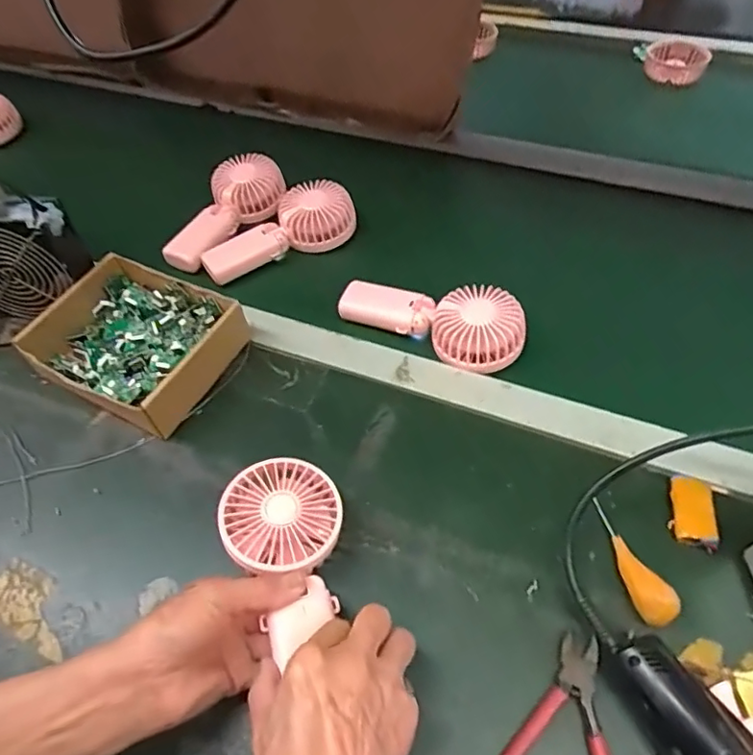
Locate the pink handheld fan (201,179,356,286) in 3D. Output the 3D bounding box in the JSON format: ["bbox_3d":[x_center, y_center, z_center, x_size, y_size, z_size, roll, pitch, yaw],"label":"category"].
[{"bbox_3d":[-0.117,-0.175,0.672,0.182,0.045,0.077,-24,55,-13],"label":"pink handheld fan"}]

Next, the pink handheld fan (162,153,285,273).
[{"bbox_3d":[-0.186,-0.205,0.694,0.070,0.059,0.184,31,61,24],"label":"pink handheld fan"}]

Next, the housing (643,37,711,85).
[{"bbox_3d":[0.462,-0.492,0.886,0.092,0.037,0.077,7,53,8],"label":"housing"}]

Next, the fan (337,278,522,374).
[{"bbox_3d":[0.051,-0.057,0.565,0.187,0.036,0.082,10,55,11],"label":"fan"}]

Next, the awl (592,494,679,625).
[{"bbox_3d":[0.188,0.133,0.424,0.023,0.031,0.096,-12,53,-4],"label":"awl"}]

